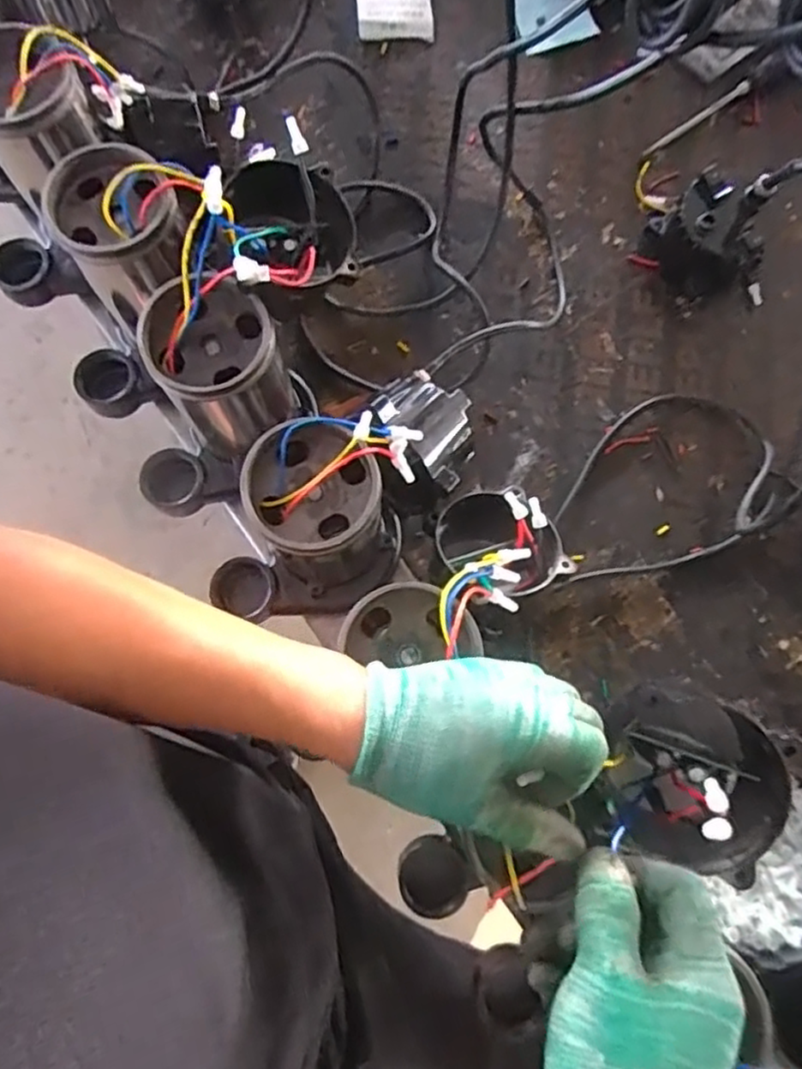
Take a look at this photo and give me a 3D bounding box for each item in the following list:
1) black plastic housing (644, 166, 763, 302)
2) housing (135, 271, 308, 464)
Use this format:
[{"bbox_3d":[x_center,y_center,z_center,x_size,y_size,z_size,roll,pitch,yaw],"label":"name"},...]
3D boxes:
[{"bbox_3d":[0.295,-0.285,0.637,0.086,0.073,0.093,-26,80,-5],"label":"black plastic housing"},{"bbox_3d":[-0.137,-0.123,0.525,0.086,0.151,0.087,0,79,0],"label":"housing"}]

